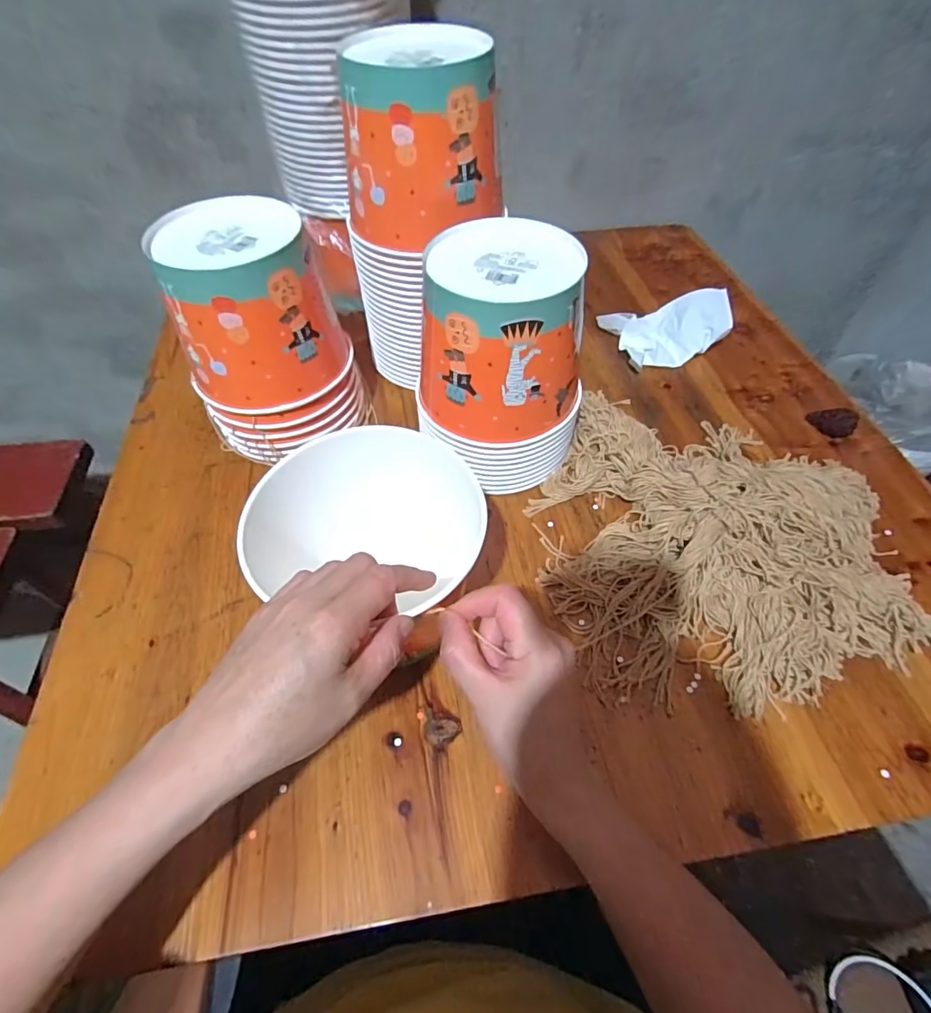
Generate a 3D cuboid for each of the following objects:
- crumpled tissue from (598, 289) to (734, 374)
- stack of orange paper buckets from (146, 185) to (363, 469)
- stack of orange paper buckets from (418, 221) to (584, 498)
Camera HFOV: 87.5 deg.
[{"bbox_3d":[0.264,-0.234,0.630,0.144,0.047,0.095,-13,55,-8],"label":"crumpled tissue"},{"bbox_3d":[-0.203,-0.168,0.498,0.156,0.206,0.143,-19,57,-14],"label":"stack of orange paper buckets"},{"bbox_3d":[0.035,-0.134,0.458,0.143,0.187,0.142,28,58,18],"label":"stack of orange paper buckets"}]

